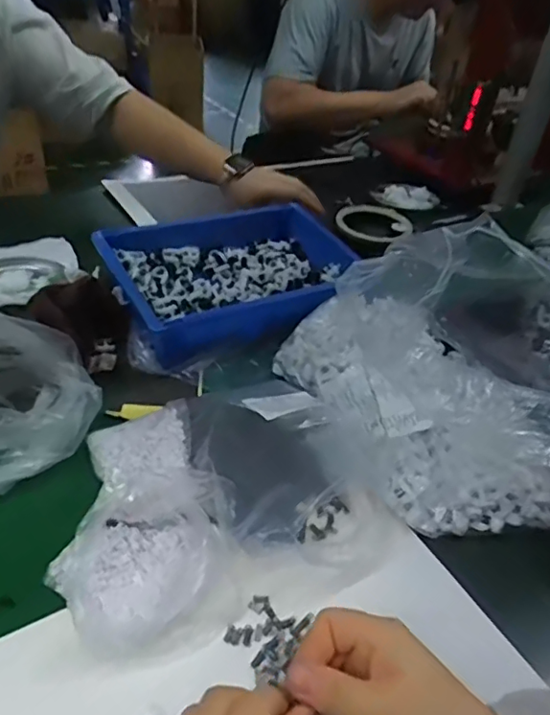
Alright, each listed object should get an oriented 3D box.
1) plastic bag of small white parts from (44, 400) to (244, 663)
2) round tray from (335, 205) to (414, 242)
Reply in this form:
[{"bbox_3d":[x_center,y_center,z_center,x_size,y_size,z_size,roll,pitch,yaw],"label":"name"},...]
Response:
[{"bbox_3d":[-0.104,0.122,0.434,0.131,0.040,0.203,-5,41,-16],"label":"plastic bag of small white parts"},{"bbox_3d":[0.166,-0.223,0.927,0.128,0.012,0.143,-7,38,-17],"label":"round tray"}]

